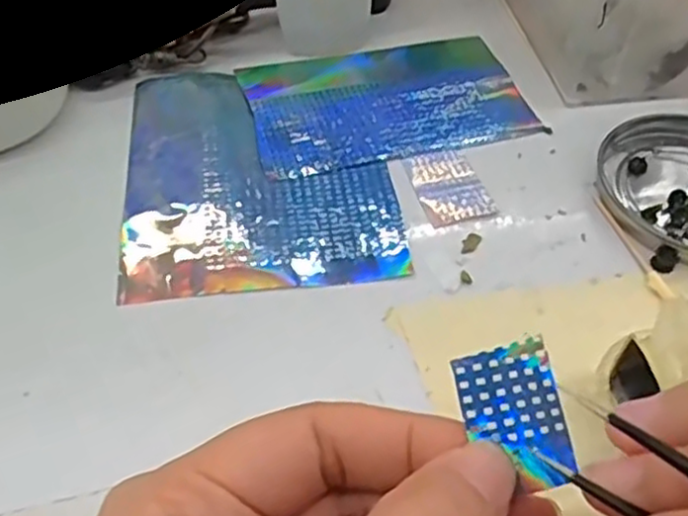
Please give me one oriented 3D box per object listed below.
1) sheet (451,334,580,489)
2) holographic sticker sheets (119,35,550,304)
[{"bbox_3d":[0.035,0.032,0.147,0.020,0.004,0.028,-12,76,-7],"label":"sheet"},{"bbox_3d":[-0.002,-0.046,0.305,0.177,0.004,0.135,-9,52,-9],"label":"holographic sticker sheets"}]

